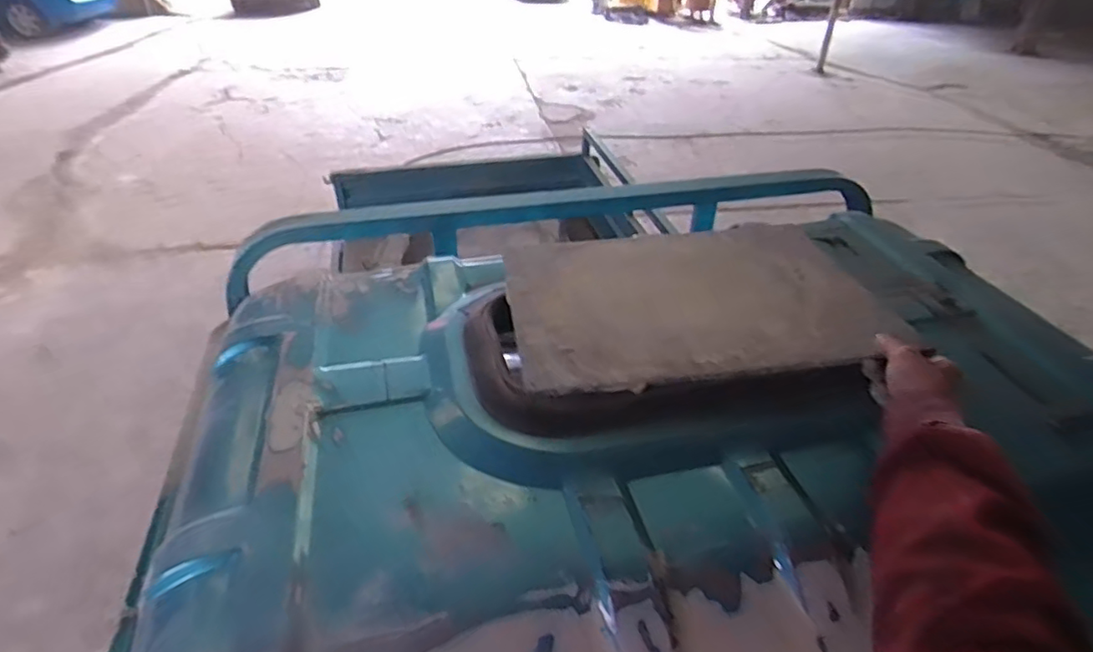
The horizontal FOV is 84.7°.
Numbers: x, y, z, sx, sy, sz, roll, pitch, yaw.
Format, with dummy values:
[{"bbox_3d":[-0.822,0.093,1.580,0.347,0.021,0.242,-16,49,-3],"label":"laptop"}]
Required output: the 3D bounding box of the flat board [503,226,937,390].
[{"bbox_3d":[0.178,-0.050,0.778,0.451,0.021,0.367,-6,32,-7],"label":"flat board"}]

